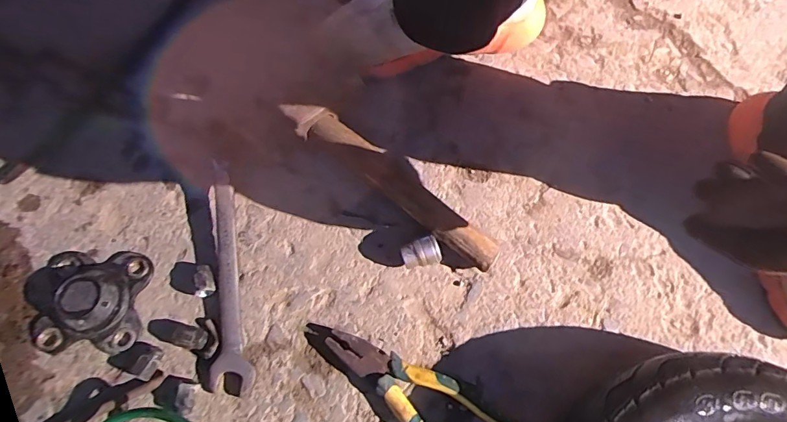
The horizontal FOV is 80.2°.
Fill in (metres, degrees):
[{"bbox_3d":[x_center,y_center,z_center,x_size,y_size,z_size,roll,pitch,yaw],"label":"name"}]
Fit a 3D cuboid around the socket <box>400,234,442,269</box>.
[{"bbox_3d":[0.027,0.046,0.478,0.038,0.032,0.025,-20,70,-10],"label":"socket"}]

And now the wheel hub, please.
[{"bbox_3d":[-0.297,0.083,0.450,0.100,0.034,0.097,1,68,-2],"label":"wheel hub"}]

